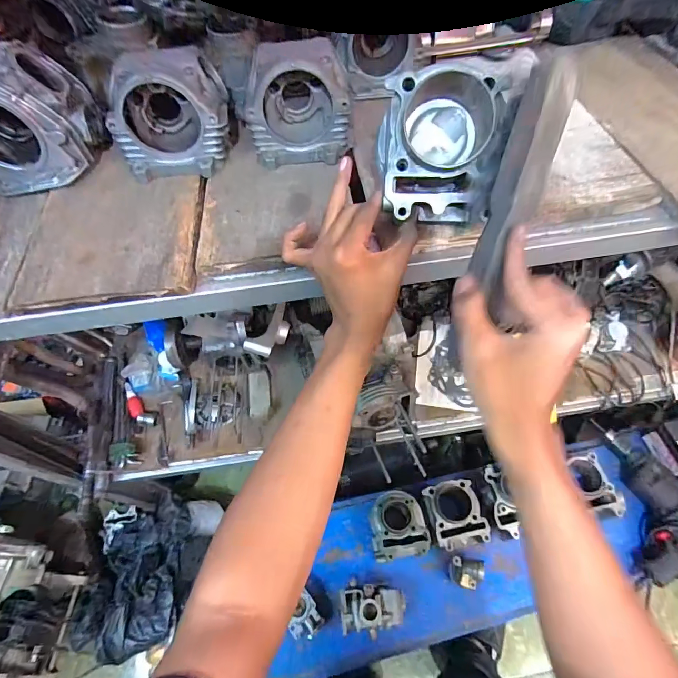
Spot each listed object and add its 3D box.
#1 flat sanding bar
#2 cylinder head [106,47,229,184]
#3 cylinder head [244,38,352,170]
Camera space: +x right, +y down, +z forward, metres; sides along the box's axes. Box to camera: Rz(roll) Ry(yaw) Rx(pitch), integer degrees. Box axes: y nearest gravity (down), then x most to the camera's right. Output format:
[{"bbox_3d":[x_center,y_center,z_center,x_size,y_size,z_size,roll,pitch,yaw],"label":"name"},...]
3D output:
[{"bbox_3d":[0.134,-0.109,0.289,0.036,0.018,0.194,17,89,13],"label":"flat sanding bar"},{"bbox_3d":[-0.194,-0.260,0.451,0.127,0.097,0.105,-14,59,-6],"label":"cylinder head"},{"bbox_3d":[-0.052,-0.276,0.460,0.121,0.096,0.095,-9,59,-2],"label":"cylinder head"}]

